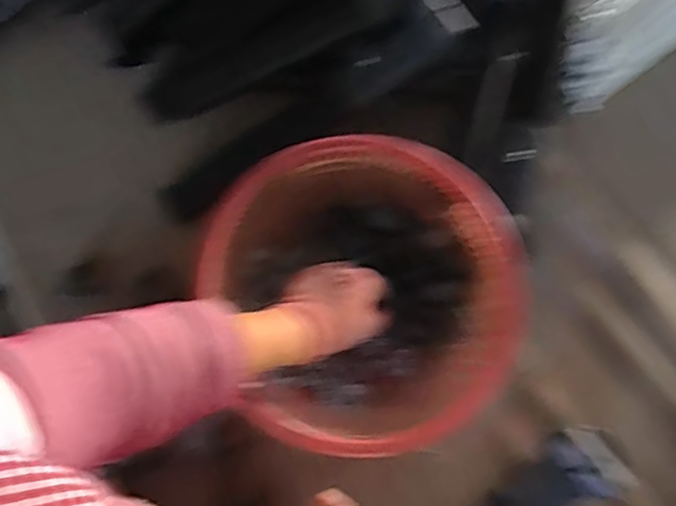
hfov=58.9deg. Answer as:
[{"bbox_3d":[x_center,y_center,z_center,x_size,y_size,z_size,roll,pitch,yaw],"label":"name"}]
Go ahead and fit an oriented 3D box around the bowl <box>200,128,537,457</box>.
[{"bbox_3d":[0.039,0.035,0.606,0.299,0.091,0.298,1,74,-2],"label":"bowl"}]

